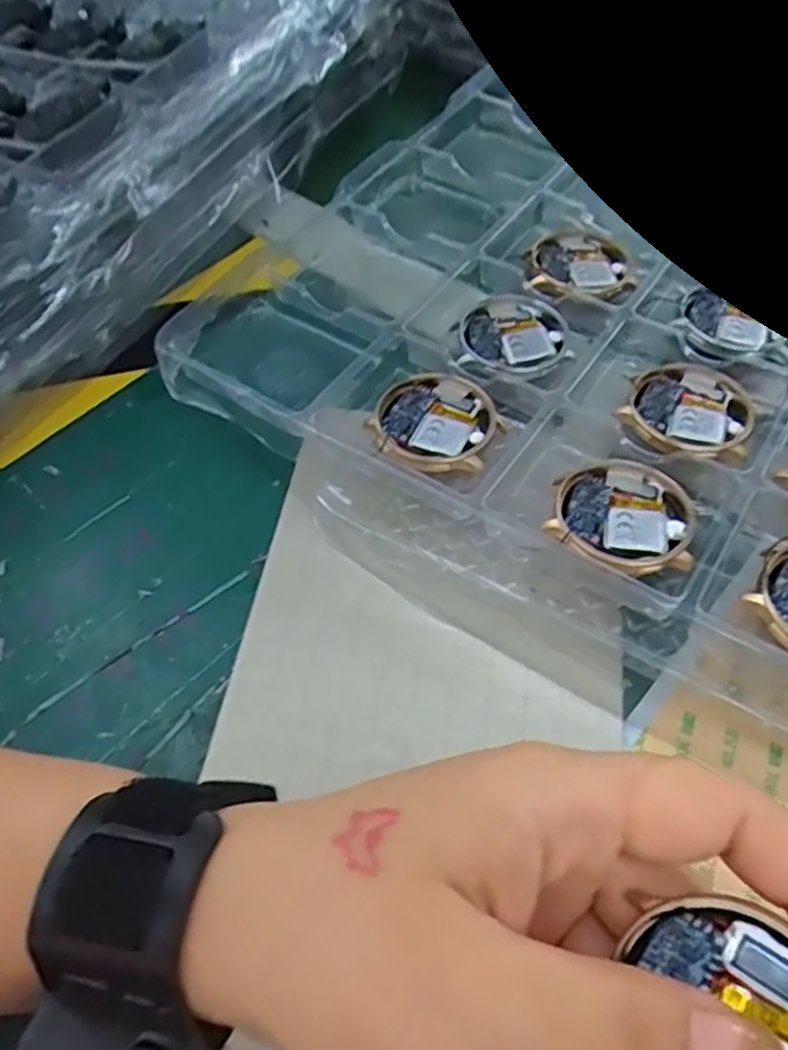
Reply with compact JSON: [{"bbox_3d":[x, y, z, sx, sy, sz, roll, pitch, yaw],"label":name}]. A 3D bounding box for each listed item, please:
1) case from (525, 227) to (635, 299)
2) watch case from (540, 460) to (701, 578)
[{"bbox_3d":[0.083,-0.117,0.316,0.045,0.005,0.046,5,56,8],"label":"case"},{"bbox_3d":[0.077,-0.005,0.236,0.045,0.004,0.044,17,59,16],"label":"watch case"}]

